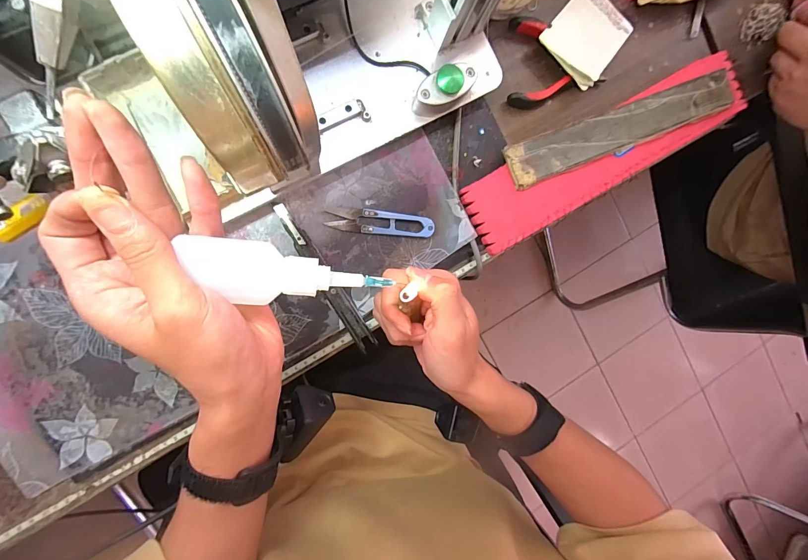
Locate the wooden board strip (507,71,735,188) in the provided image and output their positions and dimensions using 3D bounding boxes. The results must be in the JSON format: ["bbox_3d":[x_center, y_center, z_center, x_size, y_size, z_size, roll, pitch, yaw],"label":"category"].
[{"bbox_3d":[0.226,-0.157,0.363,0.263,0.008,0.042,-22,96,-9],"label":"wooden board strip"}]

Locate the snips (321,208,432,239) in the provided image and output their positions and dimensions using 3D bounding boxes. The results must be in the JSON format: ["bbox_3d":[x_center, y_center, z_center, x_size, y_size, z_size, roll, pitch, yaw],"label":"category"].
[{"bbox_3d":[-0.022,-0.055,0.338,0.100,0.008,0.023,3,92,-11],"label":"snips"}]

